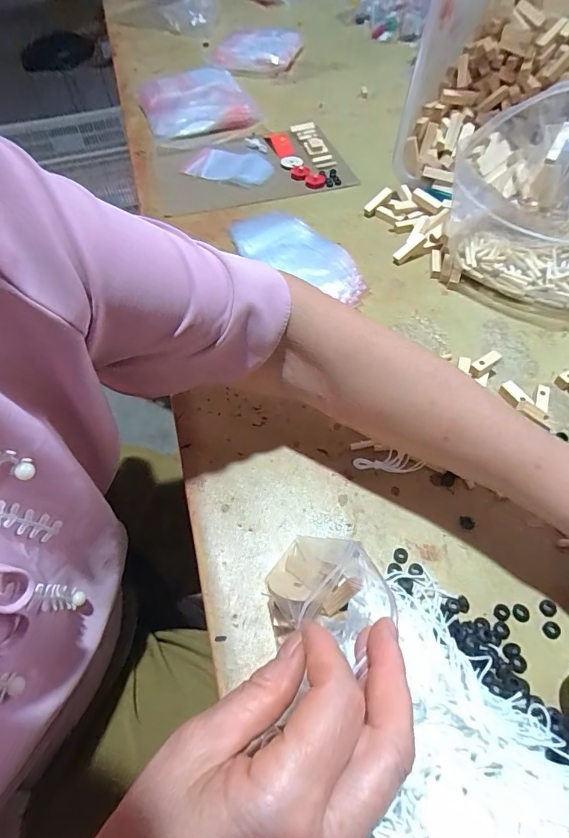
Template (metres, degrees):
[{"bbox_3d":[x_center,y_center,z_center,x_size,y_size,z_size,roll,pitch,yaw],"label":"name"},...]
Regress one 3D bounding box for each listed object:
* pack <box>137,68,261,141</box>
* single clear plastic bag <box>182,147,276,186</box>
[{"bbox_3d":[-0.156,-0.553,0.750,0.181,0.042,0.212,-20,57,-10],"label":"pack"},{"bbox_3d":[-0.087,-0.389,0.657,0.136,0.010,0.090,12,57,11],"label":"single clear plastic bag"}]

